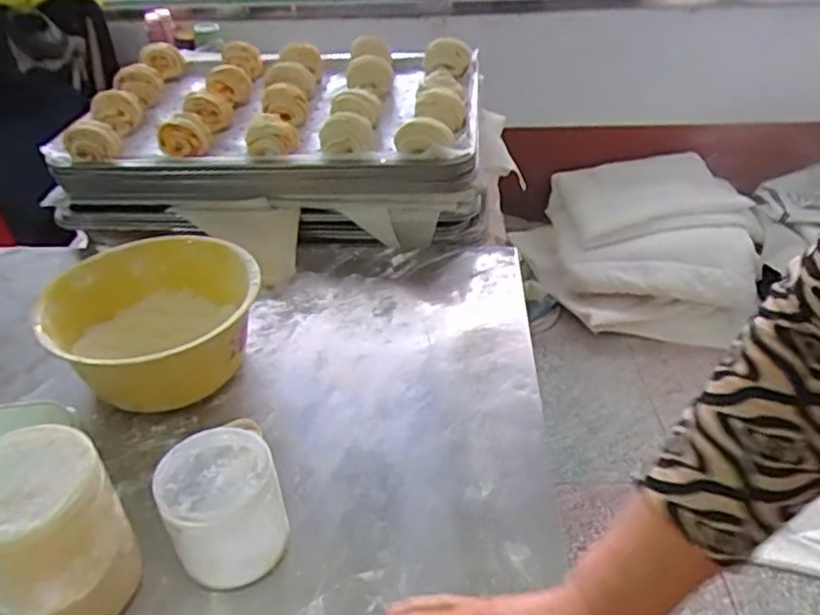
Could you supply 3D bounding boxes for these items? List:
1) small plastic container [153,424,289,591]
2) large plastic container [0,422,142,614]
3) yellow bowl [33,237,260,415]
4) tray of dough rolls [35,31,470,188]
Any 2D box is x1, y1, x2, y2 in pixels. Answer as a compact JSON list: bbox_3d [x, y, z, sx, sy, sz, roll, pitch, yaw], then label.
[{"bbox_3d":[-0.140,0.150,0.512,0.080,0.087,0.079,-17,39,-19],"label":"small plastic container"},{"bbox_3d":[-0.249,0.160,0.474,0.099,0.124,0.095,-2,37,1],"label":"large plastic container"},{"bbox_3d":[-0.249,0.020,0.682,0.202,0.097,0.192,-2,37,1],"label":"yellow bowl"},{"bbox_3d":[-0.190,-0.320,1.049,0.583,0.088,0.404,2,37,6],"label":"tray of dough rolls"}]

